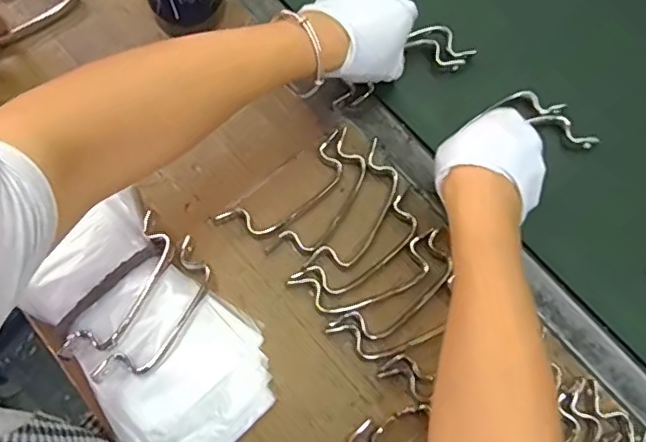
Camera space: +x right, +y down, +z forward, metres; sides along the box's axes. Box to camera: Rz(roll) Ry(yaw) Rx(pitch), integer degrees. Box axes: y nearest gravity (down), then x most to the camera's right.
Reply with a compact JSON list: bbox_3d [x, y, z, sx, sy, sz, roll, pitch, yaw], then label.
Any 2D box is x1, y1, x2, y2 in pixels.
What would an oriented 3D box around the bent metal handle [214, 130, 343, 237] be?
[{"bbox_3d":[-0.028,-0.024,0.493,0.129,0.009,0.042,-36,77,-13],"label":"bent metal handle"}]

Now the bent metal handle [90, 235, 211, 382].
[{"bbox_3d":[-0.124,0.071,0.440,0.039,0.012,0.126,27,73,6],"label":"bent metal handle"}]

